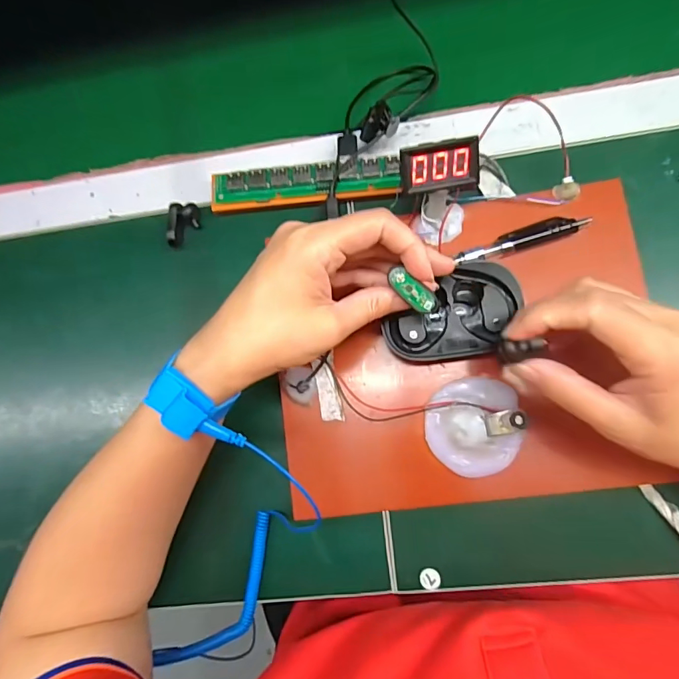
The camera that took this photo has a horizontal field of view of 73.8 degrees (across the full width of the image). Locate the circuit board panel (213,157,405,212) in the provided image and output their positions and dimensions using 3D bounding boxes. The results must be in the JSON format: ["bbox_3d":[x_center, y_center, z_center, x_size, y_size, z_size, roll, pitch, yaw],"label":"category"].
[{"bbox_3d":[-0.027,-0.116,0.337,0.143,0.007,0.028,-4,110,7],"label":"circuit board panel"}]

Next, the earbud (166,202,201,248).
[{"bbox_3d":[-0.121,-0.090,0.352,0.022,0.010,0.034,-1,83,7],"label":"earbud"}]

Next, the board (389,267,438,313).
[{"bbox_3d":[0.042,-0.026,0.253,0.030,0.004,0.011,42,90,-2],"label":"board"}]

